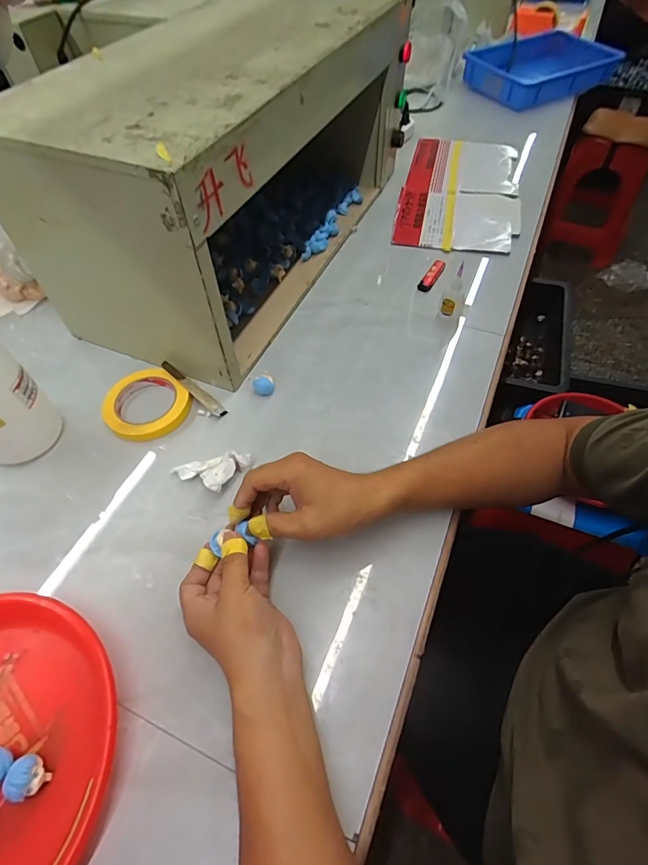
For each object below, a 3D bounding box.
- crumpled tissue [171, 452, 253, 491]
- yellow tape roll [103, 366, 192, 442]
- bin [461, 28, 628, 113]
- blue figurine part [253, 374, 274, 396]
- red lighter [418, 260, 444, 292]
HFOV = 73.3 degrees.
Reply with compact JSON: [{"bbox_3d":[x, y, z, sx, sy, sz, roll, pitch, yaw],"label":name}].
[{"bbox_3d":[-0.130,0.049,0.506,0.089,0.022,0.045,-5,56,-4],"label":"crumpled tissue"},{"bbox_3d":[-0.227,-0.036,0.565,0.097,0.023,0.102,0,56,0],"label":"yellow tape roll"},{"bbox_3d":[0.583,-0.990,1.178,0.375,0.075,0.273,-32,62,-20],"label":"bin"},{"bbox_3d":[-0.081,-0.061,0.585,0.026,0.014,0.027,0,56,0],"label":"blue figurine part"},{"bbox_3d":[0.179,-0.257,0.718,0.021,0.012,0.080,27,60,17],"label":"red lighter"}]

